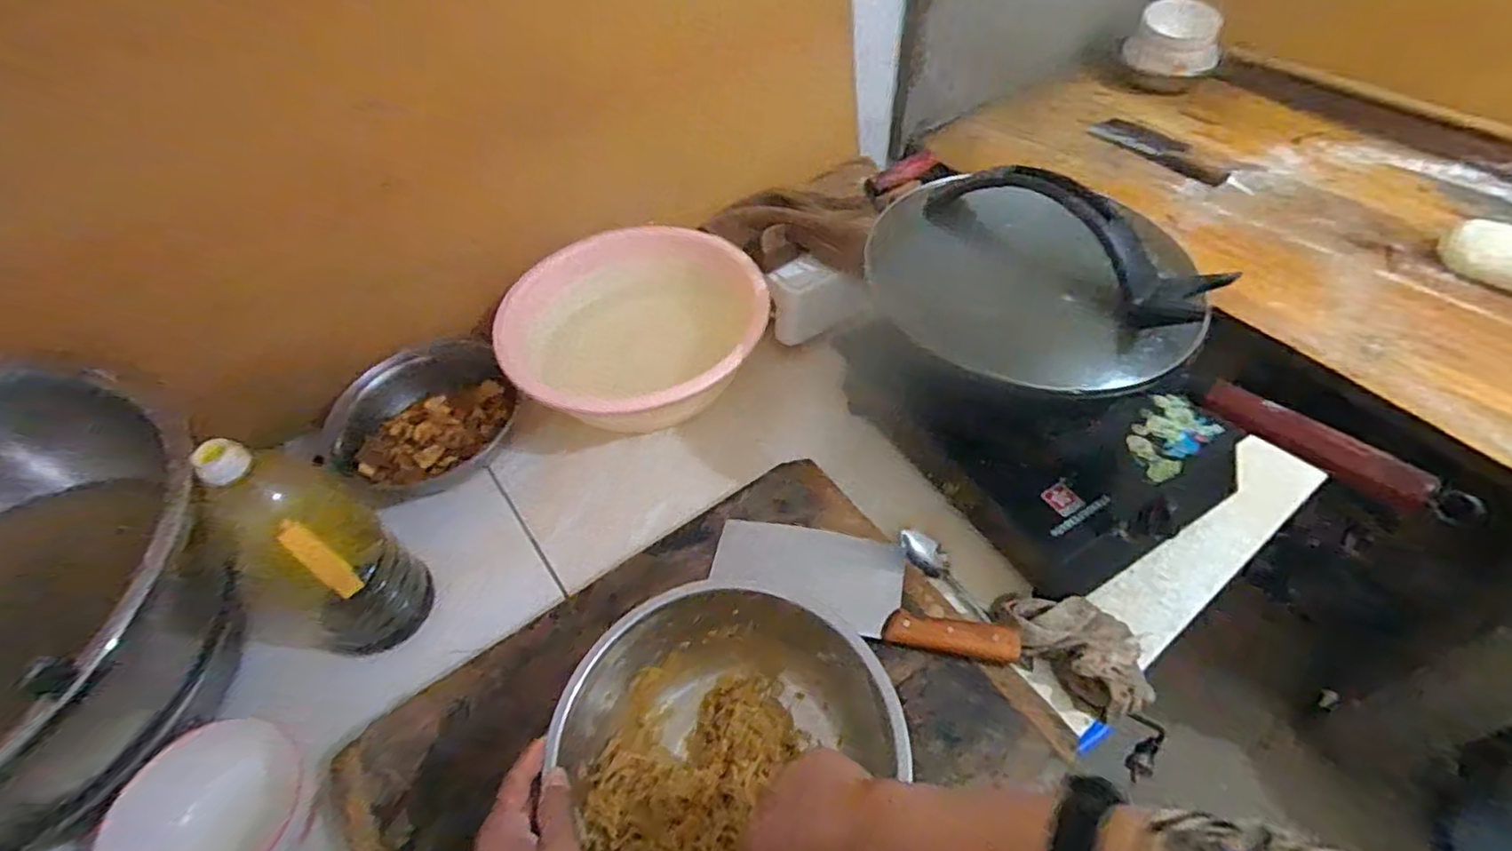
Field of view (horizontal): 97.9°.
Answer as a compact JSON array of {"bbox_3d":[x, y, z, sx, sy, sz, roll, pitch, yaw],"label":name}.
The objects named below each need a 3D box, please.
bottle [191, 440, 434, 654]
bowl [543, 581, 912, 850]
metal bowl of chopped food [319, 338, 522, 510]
[{"bbox_3d":[-0.405,0.120,0.594,0.088,0.259,0.117,18,56,17],"label":"bottle"},{"bbox_3d":[-0.029,0.267,0.524,0.241,0.109,0.246,-2,53,3],"label":"bowl"},{"bbox_3d":[-0.410,0.002,0.832,0.220,0.068,0.198,-32,57,-18],"label":"metal bowl of chopped food"}]

